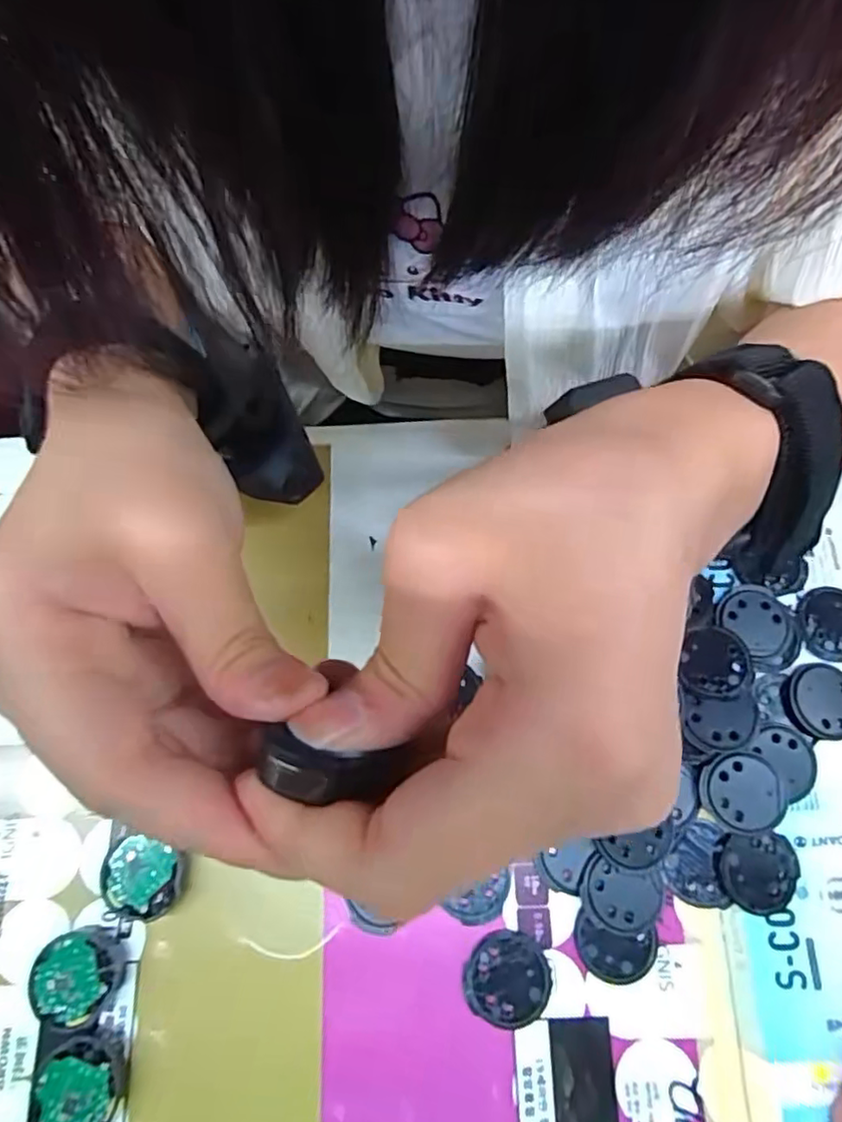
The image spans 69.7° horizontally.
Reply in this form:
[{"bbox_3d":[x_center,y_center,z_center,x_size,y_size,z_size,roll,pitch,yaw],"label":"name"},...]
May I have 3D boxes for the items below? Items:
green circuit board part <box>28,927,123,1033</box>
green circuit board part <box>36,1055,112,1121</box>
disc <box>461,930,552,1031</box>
[{"bbox_3d":[-0.122,0.148,0.216,0.028,0.010,0.030,0,73,1],"label":"green circuit board part"},{"bbox_3d":[-0.117,0.181,0.206,0.024,0.010,0.023,0,73,1],"label":"green circuit board part"},{"bbox_3d":[0.031,0.150,0.216,0.030,0.004,0.029,0,73,1],"label":"disc"}]

